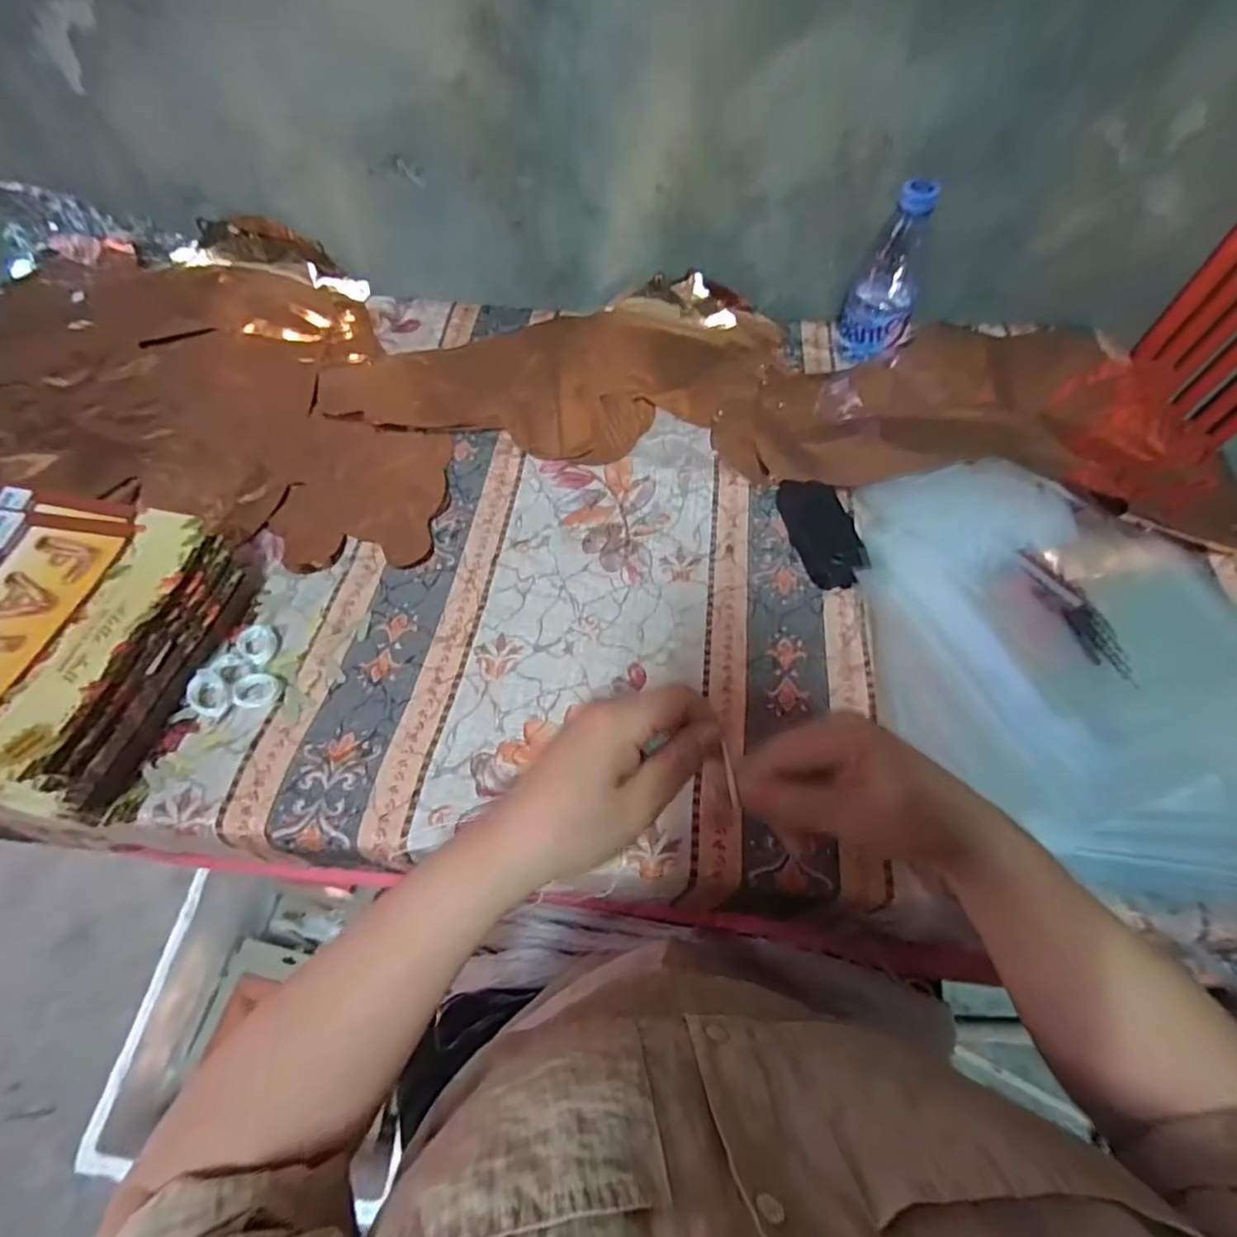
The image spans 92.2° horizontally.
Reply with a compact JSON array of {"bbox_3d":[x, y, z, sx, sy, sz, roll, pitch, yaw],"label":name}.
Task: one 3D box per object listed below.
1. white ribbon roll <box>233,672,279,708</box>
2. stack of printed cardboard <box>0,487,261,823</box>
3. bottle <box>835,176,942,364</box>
[{"bbox_3d":[-0.271,0.053,0.446,0.028,0.008,0.028,0,61,0],"label":"white ribbon roll"},{"bbox_3d":[-0.403,0.013,0.429,0.187,0.081,0.226,11,61,6],"label":"stack of printed cardboard"},{"bbox_3d":[0.262,-0.329,0.571,0.067,0.153,0.057,20,63,11],"label":"bottle"}]

